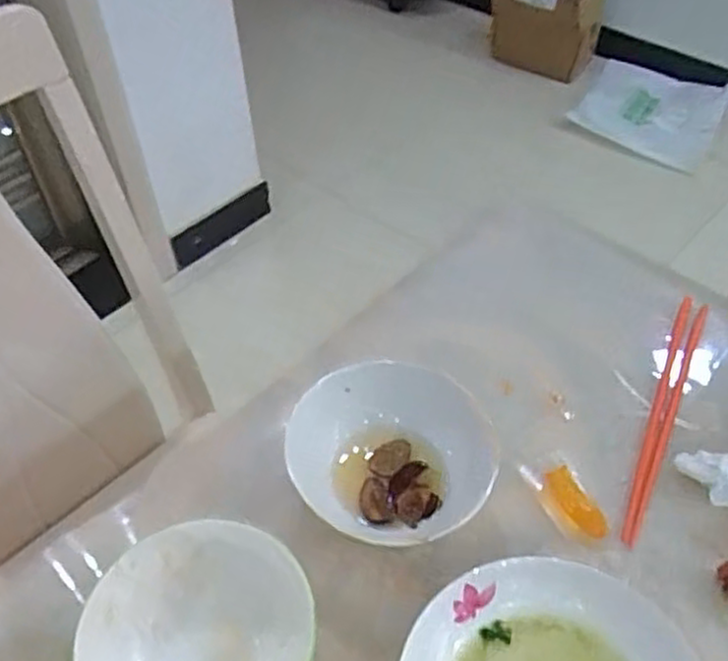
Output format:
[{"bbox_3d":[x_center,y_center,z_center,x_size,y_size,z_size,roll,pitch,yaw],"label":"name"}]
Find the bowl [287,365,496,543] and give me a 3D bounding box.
[{"bbox_3d":[0.017,0.083,0.503,0.121,0.053,0.120,-1,49,1],"label":"bowl"}]

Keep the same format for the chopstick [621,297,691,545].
[{"bbox_3d":[0.219,0.054,0.547,0.009,0.013,0.230,19,53,17],"label":"chopstick"}]

